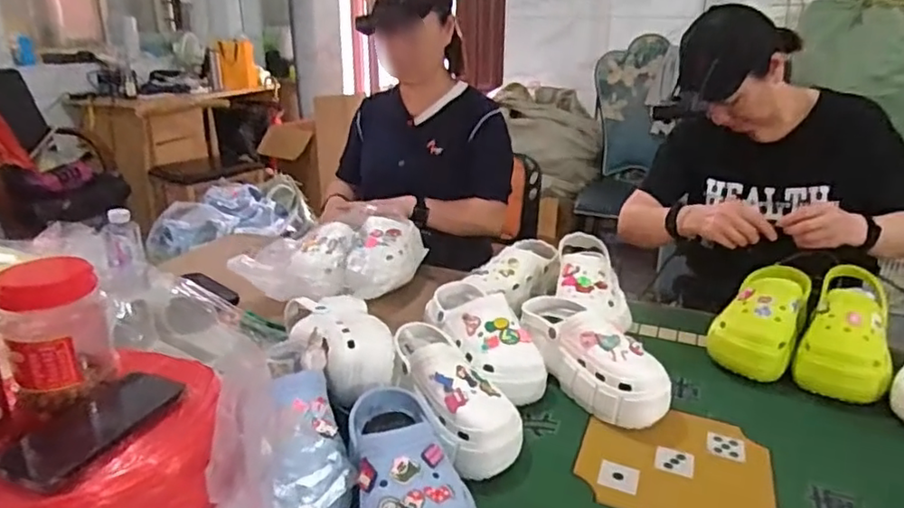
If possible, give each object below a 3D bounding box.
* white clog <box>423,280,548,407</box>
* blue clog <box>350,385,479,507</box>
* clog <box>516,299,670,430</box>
[{"bbox_3d":[0.039,0.116,0.920,0.102,0.087,0.253,-10,24,-25],"label":"white clog"},{"bbox_3d":[-0.040,0.222,0.625,0.110,0.088,0.239,-5,22,-12],"label":"blue clog"},{"bbox_3d":[0.190,0.135,0.856,0.085,0.098,0.244,-15,40,-34],"label":"clog"}]

